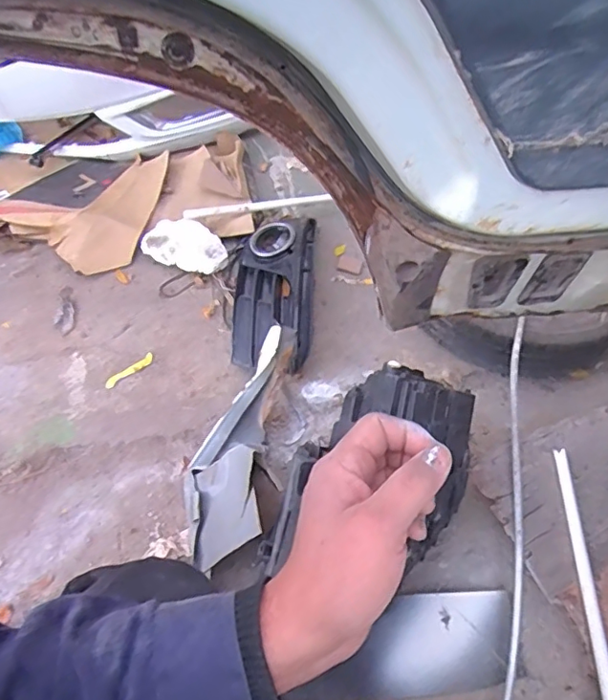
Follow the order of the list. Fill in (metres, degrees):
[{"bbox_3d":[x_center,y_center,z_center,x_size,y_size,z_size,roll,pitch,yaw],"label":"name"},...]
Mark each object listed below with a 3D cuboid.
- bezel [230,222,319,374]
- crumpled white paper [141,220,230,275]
[{"bbox_3d":[-0.064,-0.139,1.238,0.177,0.107,0.448,4,47,-1],"label":"bezel"},{"bbox_3d":[-0.276,-0.249,1.279,0.190,0.028,0.119,19,79,0],"label":"crumpled white paper"}]

